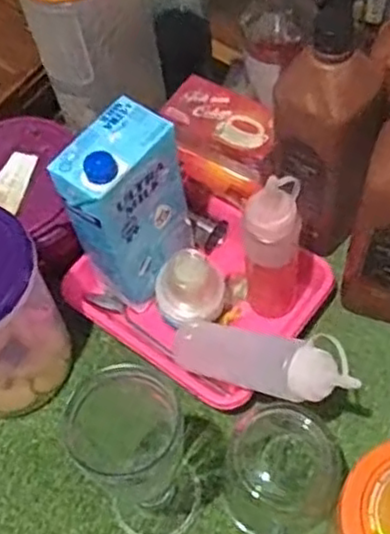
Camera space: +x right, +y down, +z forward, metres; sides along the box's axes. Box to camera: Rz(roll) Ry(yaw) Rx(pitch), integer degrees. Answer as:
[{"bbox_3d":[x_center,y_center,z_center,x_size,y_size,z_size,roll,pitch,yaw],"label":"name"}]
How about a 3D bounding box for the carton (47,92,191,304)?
[{"bbox_3d":[-0.062,-0.052,0.625,0.067,0.175,0.108,26,66,17],"label":"carton"}]

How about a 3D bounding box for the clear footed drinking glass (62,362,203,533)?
[{"bbox_3d":[-0.042,0.149,0.537,0.076,0.178,0.088,-19,62,-6],"label":"clear footed drinking glass"}]

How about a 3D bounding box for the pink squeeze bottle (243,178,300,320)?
[{"bbox_3d":[0.070,-0.018,0.623,0.049,0.180,0.052,4,62,6],"label":"pink squeeze bottle"}]

